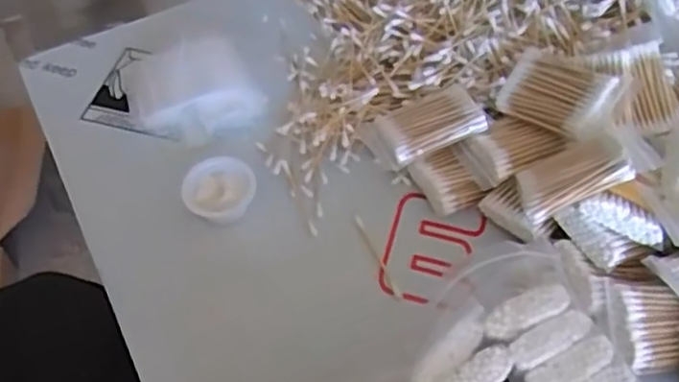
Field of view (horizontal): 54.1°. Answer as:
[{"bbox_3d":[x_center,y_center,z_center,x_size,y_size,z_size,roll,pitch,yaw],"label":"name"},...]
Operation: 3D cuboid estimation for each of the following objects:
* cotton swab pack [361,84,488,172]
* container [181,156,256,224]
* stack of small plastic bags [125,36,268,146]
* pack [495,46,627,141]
[{"bbox_3d":[0.066,-0.051,0.529,0.086,0.020,0.062,-28,44,-1],"label":"cotton swab pack"},{"bbox_3d":[-0.092,0.000,0.511,0.055,0.035,0.051,-34,60,-19],"label":"container"},{"bbox_3d":[-0.132,-0.095,0.579,0.101,0.027,0.115,-22,57,-12],"label":"stack of small plastic bags"},{"bbox_3d":[0.168,-0.072,0.505,0.085,0.020,0.057,30,88,35],"label":"pack"}]

